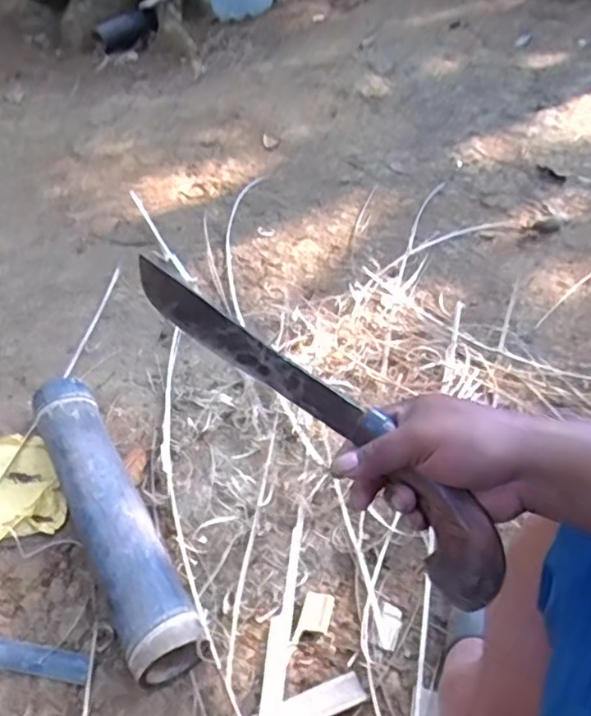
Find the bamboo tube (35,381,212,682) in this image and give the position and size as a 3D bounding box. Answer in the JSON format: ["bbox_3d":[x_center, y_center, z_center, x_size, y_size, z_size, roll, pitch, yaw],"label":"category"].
[{"bbox_3d":[-0.263,0.212,0.869,0.099,0.105,0.487,-24,52,-21],"label":"bamboo tube"}]

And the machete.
[{"bbox_3d":[-0.001,0.032,0.469,0.035,0.062,0.375,-34,58,-28],"label":"machete"}]

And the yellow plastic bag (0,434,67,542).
[{"bbox_3d":[-0.436,0.196,0.944,0.150,0.019,0.181,-11,46,-10],"label":"yellow plastic bag"}]

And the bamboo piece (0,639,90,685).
[{"bbox_3d":[-0.339,0.374,0.770,0.166,0.018,0.034,7,45,8],"label":"bamboo piece"}]

